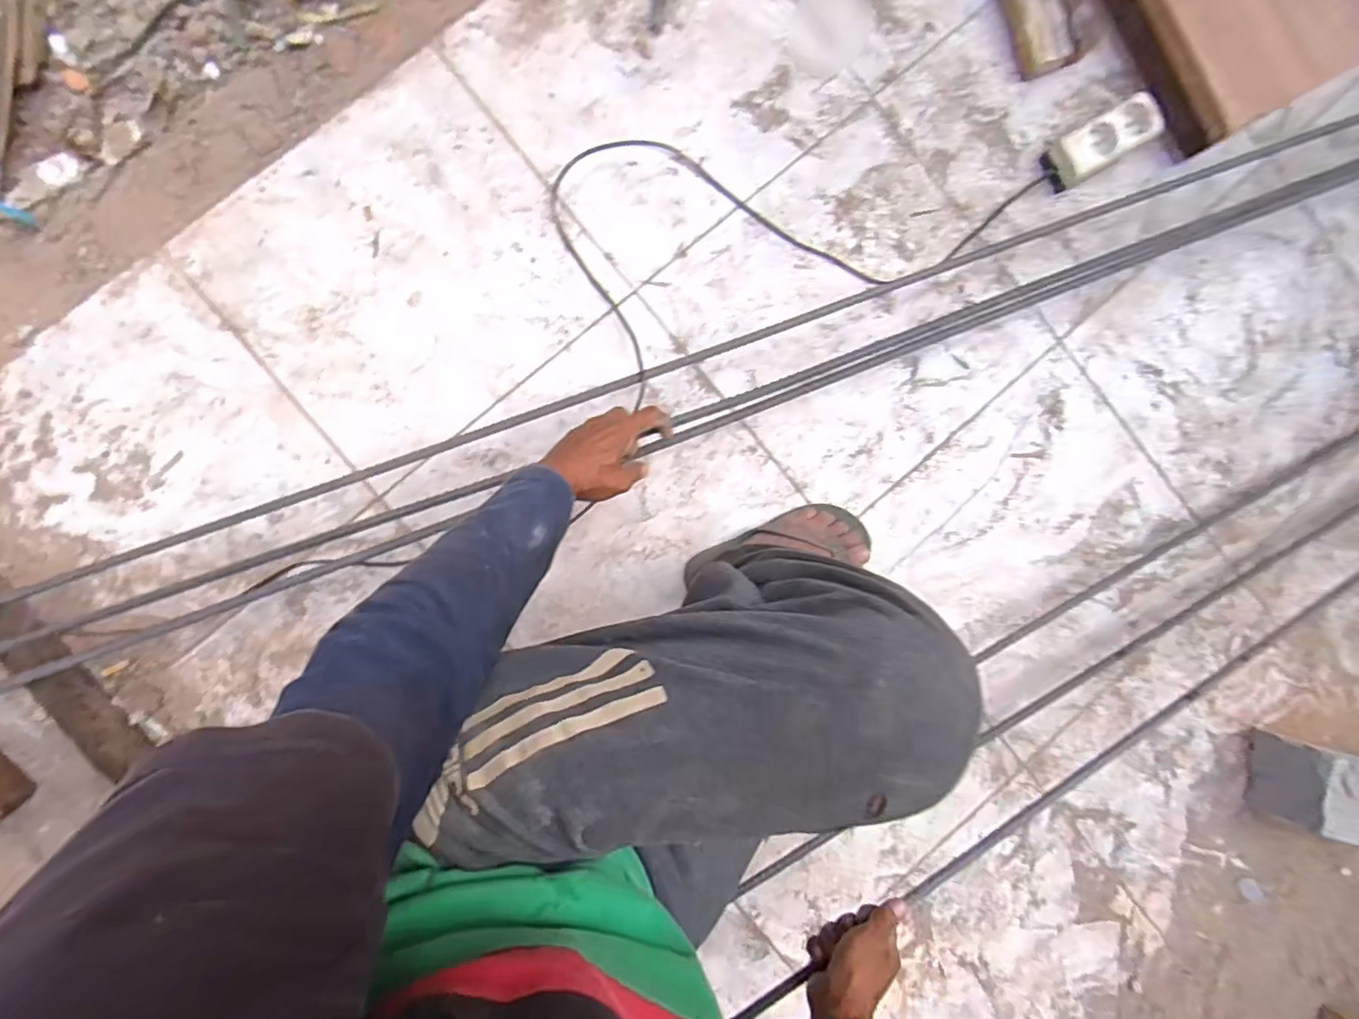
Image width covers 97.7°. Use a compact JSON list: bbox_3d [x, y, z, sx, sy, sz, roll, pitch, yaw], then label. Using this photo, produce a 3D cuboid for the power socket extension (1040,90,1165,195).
[{"bbox_3d":[0.550,-0.477,0.768,0.156,0.047,0.062,-31,93,-4],"label":"power socket extension"}]

